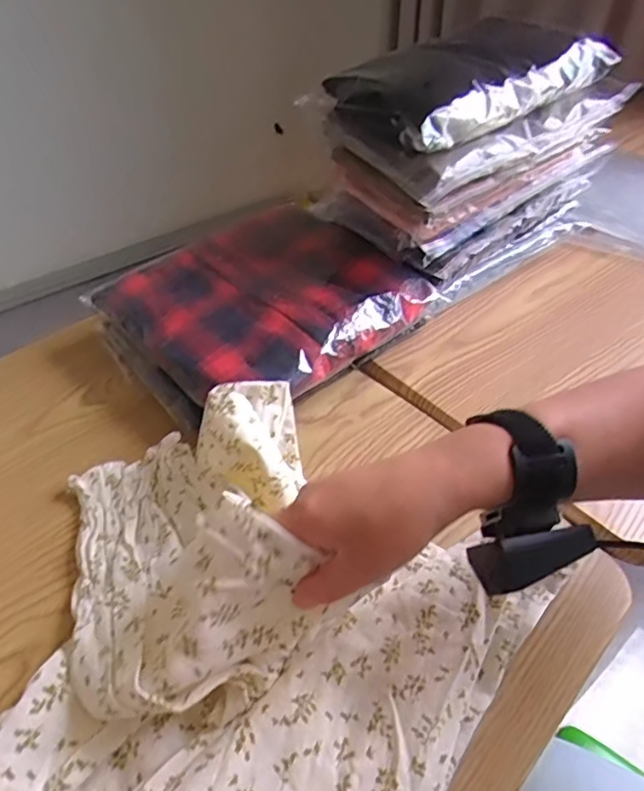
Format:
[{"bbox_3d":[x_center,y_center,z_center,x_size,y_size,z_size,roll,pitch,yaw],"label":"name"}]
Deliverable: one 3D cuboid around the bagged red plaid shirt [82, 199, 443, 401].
[{"bbox_3d":[-0.058,-0.102,0.583,0.275,0.052,0.243,-32,54,-31],"label":"bagged red plaid shirt"}]

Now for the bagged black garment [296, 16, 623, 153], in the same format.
[{"bbox_3d":[0.142,-0.323,0.582,0.269,0.057,0.190,-27,51,-27],"label":"bagged black garment"}]

